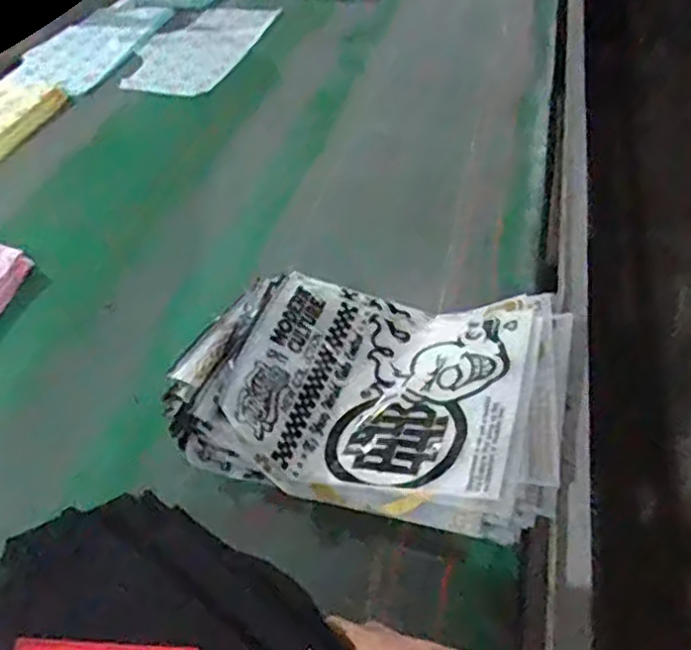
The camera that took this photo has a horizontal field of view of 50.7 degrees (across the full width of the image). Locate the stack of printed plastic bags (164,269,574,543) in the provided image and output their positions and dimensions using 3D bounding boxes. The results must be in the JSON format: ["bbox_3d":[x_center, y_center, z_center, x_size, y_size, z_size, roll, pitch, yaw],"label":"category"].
[{"bbox_3d":[0.030,0.063,0.770,0.386,0.084,0.279,9,42,14],"label":"stack of printed plastic bags"}]

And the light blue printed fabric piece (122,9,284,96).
[{"bbox_3d":[-0.332,-0.636,1.666,0.276,0.015,0.455,5,43,18],"label":"light blue printed fabric piece"}]

